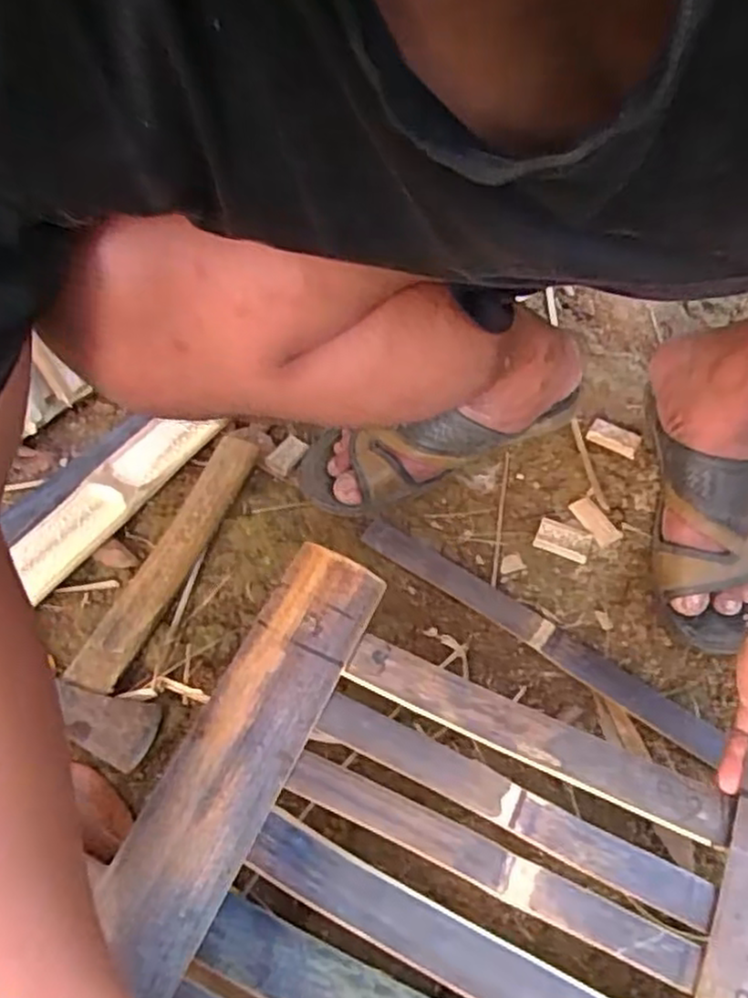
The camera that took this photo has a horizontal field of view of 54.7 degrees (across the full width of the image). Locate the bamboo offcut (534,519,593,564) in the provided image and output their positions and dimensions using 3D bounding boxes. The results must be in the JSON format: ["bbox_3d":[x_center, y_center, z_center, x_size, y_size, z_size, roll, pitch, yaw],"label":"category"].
[{"bbox_3d":[0.158,0.035,0.605,0.044,0.009,0.029,22,57,11],"label":"bamboo offcut"}]

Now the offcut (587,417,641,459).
[{"bbox_3d":[0.224,-0.058,0.674,0.046,0.008,0.028,29,59,16],"label":"offcut"}]

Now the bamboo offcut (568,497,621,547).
[{"bbox_3d":[0.189,0.019,0.619,0.025,0.007,0.046,-26,61,-20],"label":"bamboo offcut"}]

